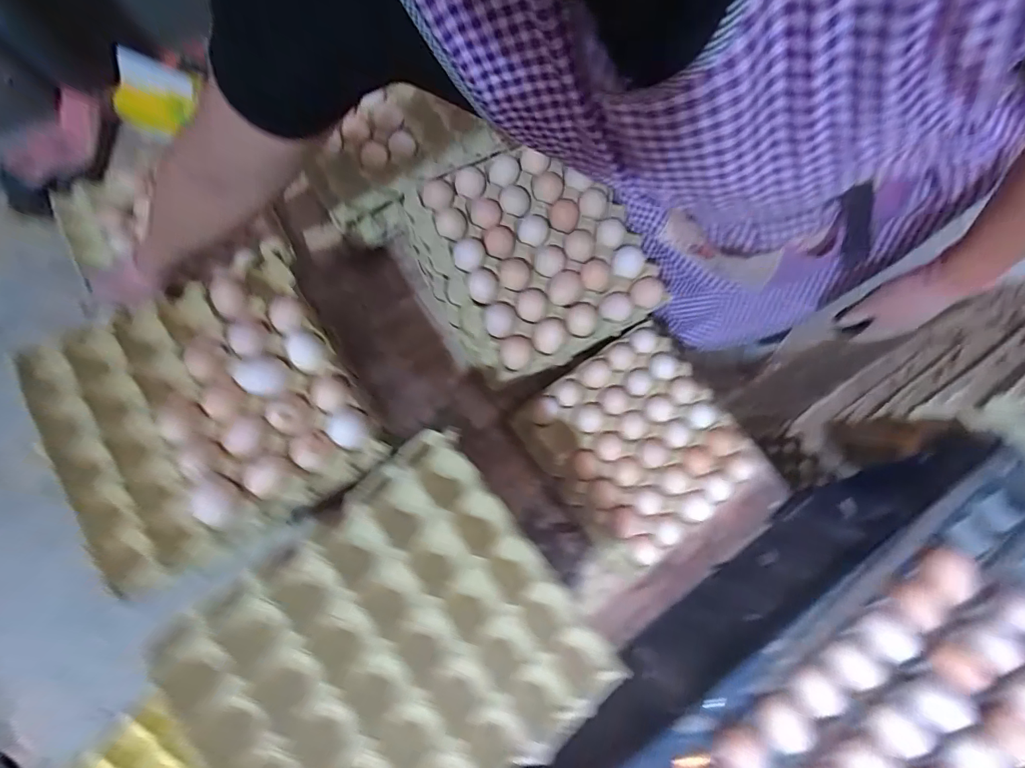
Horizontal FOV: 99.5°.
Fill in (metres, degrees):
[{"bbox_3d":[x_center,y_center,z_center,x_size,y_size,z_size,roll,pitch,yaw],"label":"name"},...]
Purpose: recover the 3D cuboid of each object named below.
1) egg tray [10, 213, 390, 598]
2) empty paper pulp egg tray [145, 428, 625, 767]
[{"bbox_3d":[-0.344,0.026,0.492,0.299,0.053,0.298,-30,79,-6],"label":"egg tray"},{"bbox_3d":[-0.096,0.241,0.374,0.304,0.057,0.298,-38,80,-8],"label":"empty paper pulp egg tray"}]

